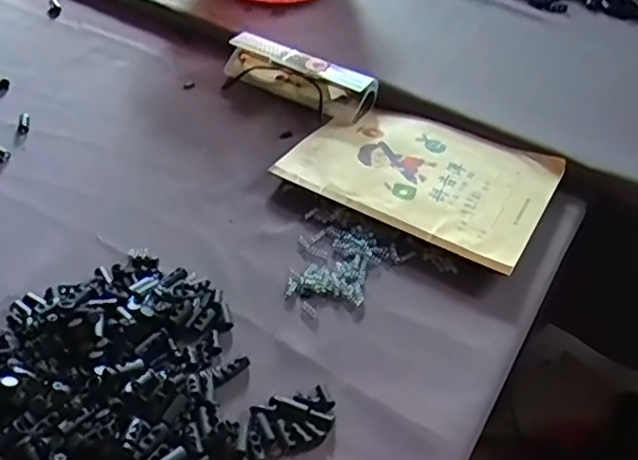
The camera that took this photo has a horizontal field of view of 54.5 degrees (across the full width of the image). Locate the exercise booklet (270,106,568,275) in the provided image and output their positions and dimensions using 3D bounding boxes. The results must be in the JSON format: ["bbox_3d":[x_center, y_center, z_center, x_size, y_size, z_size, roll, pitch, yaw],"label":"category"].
[{"bbox_3d":[0.085,-0.049,0.517,0.201,0.008,0.135,24,50,20],"label":"exercise booklet"}]

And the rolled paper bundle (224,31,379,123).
[{"bbox_3d":[-0.023,-0.148,0.590,0.157,0.037,0.045,28,52,22],"label":"rolled paper bundle"}]

